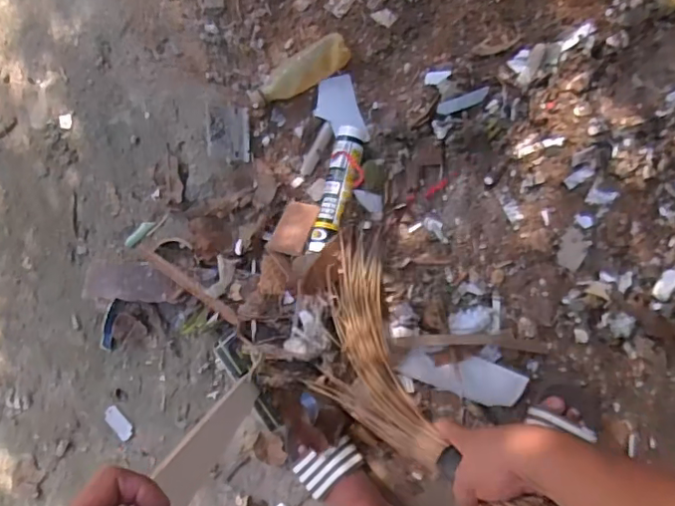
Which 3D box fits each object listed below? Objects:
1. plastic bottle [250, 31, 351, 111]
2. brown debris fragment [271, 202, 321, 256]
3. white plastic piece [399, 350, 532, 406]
[{"bbox_3d":[-0.064,-0.299,0.953,0.184,0.063,0.057,-34,87,5],"label":"plastic bottle"},{"bbox_3d":[-0.069,-0.041,0.930,0.061,0.010,0.091,22,82,21],"label":"brown debris fragment"},{"bbox_3d":[0.206,0.202,0.906,0.203,0.032,0.068,14,91,-9],"label":"white plastic piece"}]

